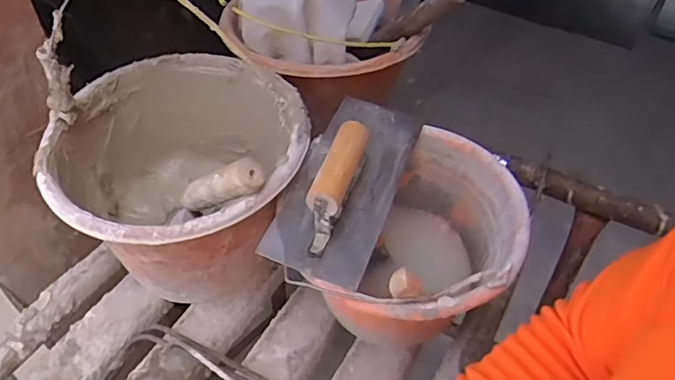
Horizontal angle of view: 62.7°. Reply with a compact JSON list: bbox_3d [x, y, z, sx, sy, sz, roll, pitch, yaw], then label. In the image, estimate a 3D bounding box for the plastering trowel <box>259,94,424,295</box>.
[{"bbox_3d":[0.011,-0.031,0.558,0.102,0.077,0.242,16,49,13],"label":"plastering trowel"}]

